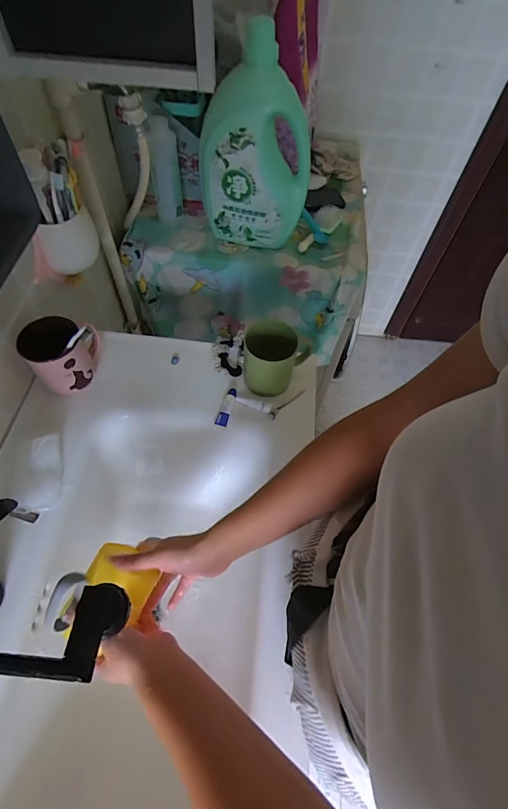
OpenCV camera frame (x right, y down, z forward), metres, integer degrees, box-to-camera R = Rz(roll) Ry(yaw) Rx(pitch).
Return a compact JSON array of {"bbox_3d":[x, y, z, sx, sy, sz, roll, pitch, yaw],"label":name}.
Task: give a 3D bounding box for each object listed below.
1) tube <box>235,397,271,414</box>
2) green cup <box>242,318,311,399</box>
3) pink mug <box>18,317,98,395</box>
[{"bbox_3d":[-0.001,0.000,0.644,0.060,0.014,0.021,14,59,6],"label":"tube"},{"bbox_3d":[0.037,-0.073,0.633,0.103,0.099,0.085,11,59,4],"label":"green cup"},{"bbox_3d":[-0.308,-0.088,0.627,0.109,0.103,0.113,1,59,-2],"label":"pink mug"}]

